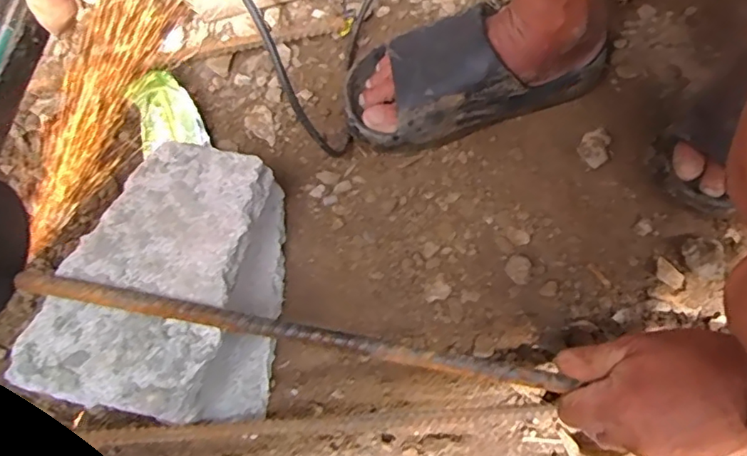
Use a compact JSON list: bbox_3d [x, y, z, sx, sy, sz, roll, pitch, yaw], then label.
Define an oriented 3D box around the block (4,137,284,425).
[{"bbox_3d":[-0.148,0.041,0.425,0.139,0.114,0.190,6,69,1],"label":"block"}]

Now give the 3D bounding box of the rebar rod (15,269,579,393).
[{"bbox_3d":[-0.055,0.067,0.356,0.350,0.008,0.013,11,72,2],"label":"rebar rod"}]

